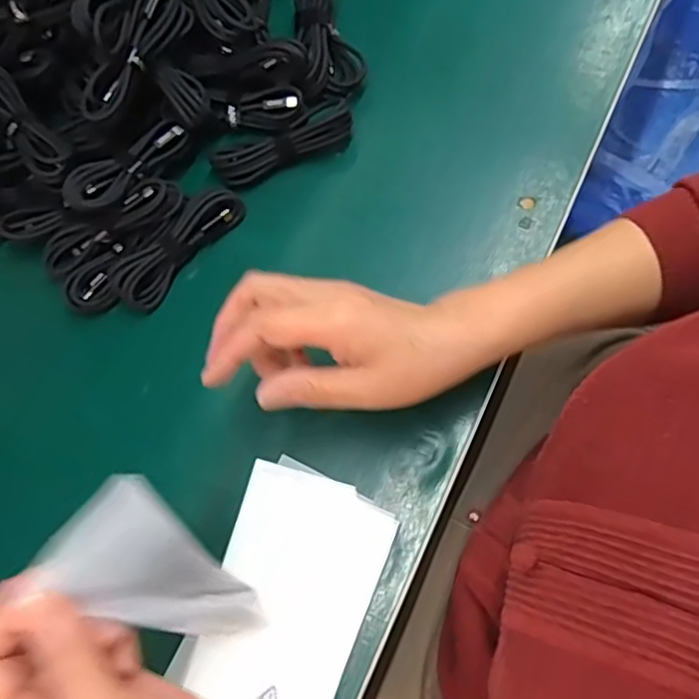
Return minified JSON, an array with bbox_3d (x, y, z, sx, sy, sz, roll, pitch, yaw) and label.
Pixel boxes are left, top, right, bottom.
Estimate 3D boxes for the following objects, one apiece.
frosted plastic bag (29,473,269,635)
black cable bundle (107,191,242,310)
[{"bbox_3d":[-0.085,0.110,0.309,0.022,0.137,0.050,25,71,45],"label":"frosted plastic bag"},{"bbox_3d":[-0.126,-0.077,0.457,0.030,0.024,0.110,39,80,16],"label":"black cable bundle"}]

